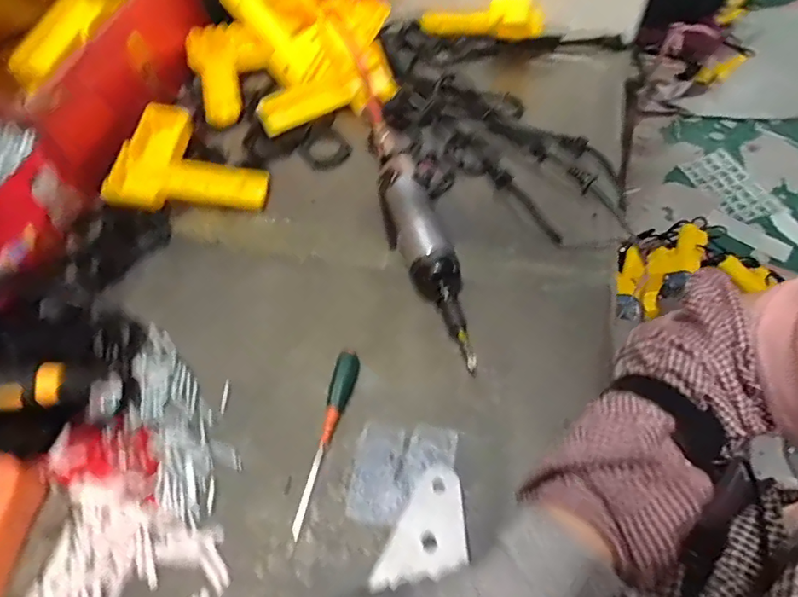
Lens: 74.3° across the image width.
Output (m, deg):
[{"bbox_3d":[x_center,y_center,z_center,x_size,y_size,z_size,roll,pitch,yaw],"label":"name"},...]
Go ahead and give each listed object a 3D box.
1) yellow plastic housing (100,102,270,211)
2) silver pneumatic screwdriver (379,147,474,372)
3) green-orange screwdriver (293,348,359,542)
[{"bbox_3d":[-0.206,-0.144,0.536,0.145,0.034,0.129,-3,58,-1],"label":"yellow plastic housing"},{"bbox_3d":[0.028,-0.037,0.452,0.050,0.043,0.203,-18,59,-10],"label":"silver pneumatic screwdriver"},{"bbox_3d":[-0.052,0.100,0.383,0.016,0.013,0.133,10,58,7],"label":"green-orange screwdriver"}]

